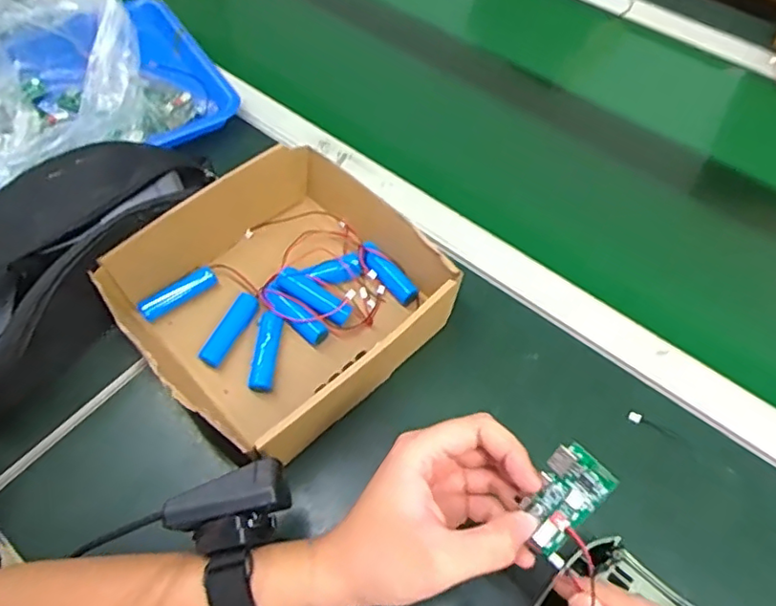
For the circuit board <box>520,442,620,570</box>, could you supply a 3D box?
[{"bbox_3d":[0.092,0.105,0.307,0.033,0.006,0.057,35,95,30],"label":"circuit board"}]

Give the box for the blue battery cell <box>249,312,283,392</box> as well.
[{"bbox_3d":[-0.098,0.040,0.471,0.017,0.015,0.064,1,58,2],"label":"blue battery cell"}]

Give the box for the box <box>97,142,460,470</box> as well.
[{"bbox_3d":[-0.084,-0.009,0.473,0.221,0.064,0.213,-39,65,-21],"label":"box"}]

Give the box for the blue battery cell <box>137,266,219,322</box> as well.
[{"bbox_3d":[-0.181,-0.008,0.503,0.069,0.017,0.018,-34,63,-19],"label":"blue battery cell"}]

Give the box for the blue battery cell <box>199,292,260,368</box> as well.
[{"bbox_3d":[-0.131,0.022,0.484,0.017,0.015,0.068,23,61,15],"label":"blue battery cell"}]

